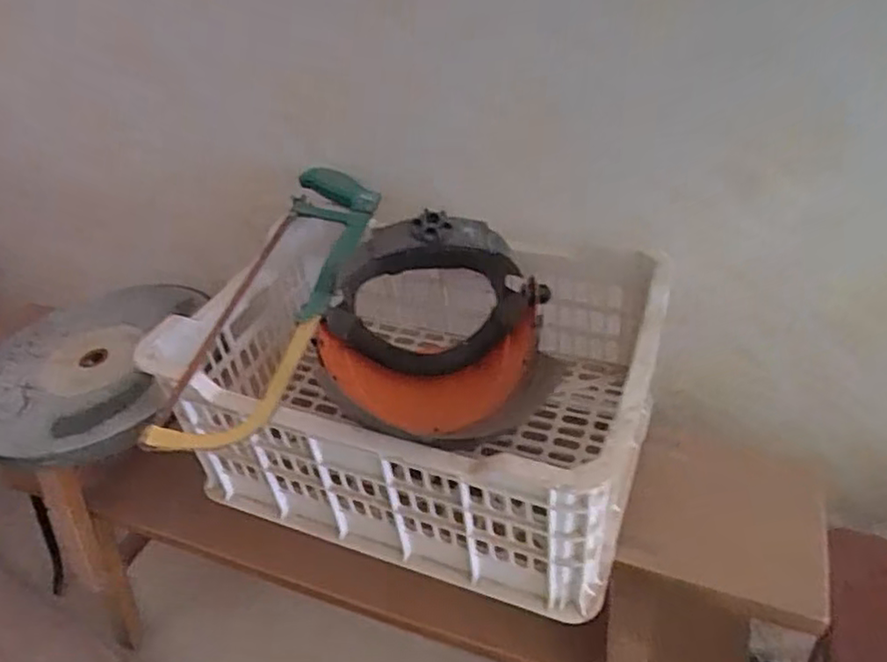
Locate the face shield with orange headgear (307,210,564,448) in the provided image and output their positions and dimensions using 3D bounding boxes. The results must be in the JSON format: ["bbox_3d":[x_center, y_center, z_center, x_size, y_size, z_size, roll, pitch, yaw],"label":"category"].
[{"bbox_3d":[0.002,-0.029,0.720,0.242,0.236,0.170,6,40,14],"label":"face shield with orange headgear"}]

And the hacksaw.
[{"bbox_3d":[-0.165,-0.050,0.700,0.139,0.048,0.451,3,39,10],"label":"hacksaw"}]

